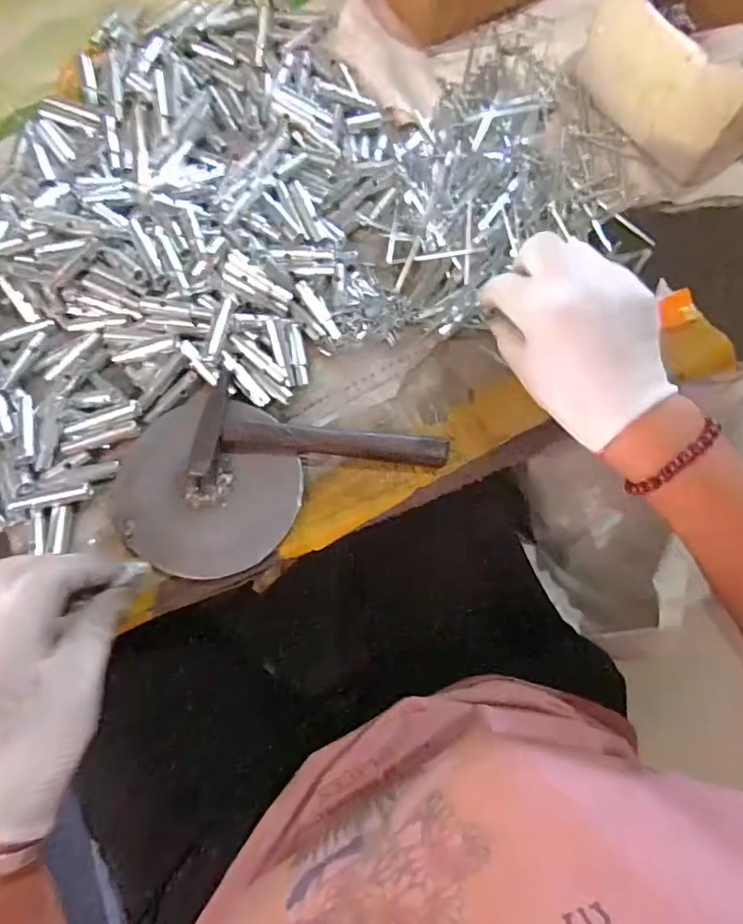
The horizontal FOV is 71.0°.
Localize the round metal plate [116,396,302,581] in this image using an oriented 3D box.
[{"bbox_3d":[-0.115,0.017,0.364,0.123,0.004,0.122,0,76,-1],"label":"round metal plate"}]

